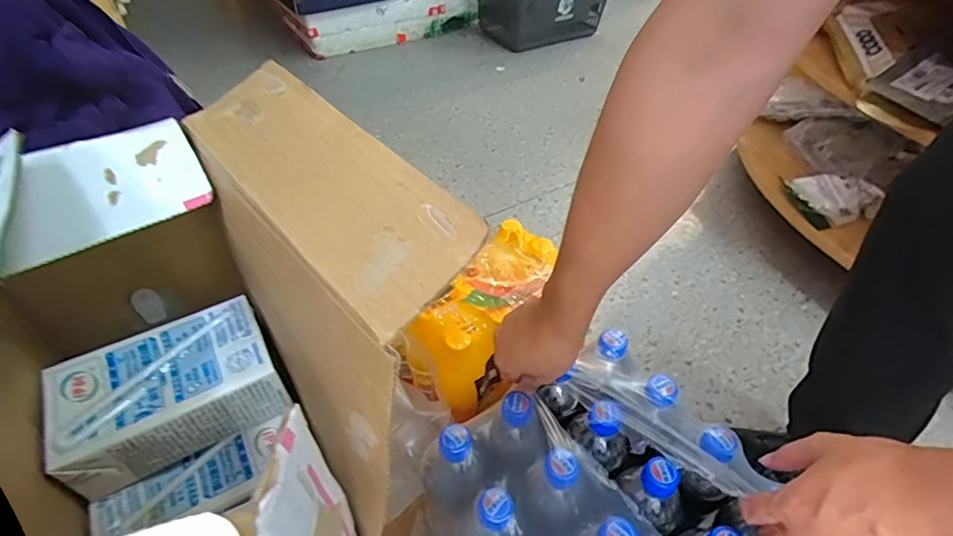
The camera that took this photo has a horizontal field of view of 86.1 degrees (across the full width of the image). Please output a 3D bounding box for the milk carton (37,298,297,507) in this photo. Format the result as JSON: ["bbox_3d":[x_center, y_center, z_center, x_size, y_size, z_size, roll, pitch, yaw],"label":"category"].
[{"bbox_3d":[-0.170,0.068,0.286,0.105,0.041,0.064,-21,48,-23],"label":"milk carton"}]

